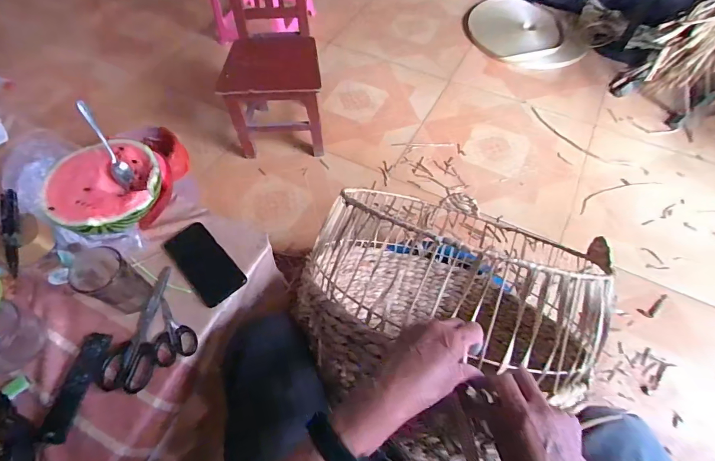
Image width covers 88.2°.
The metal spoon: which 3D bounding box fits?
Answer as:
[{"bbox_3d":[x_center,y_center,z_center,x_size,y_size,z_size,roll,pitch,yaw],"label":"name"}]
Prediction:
[{"bbox_3d":[-0.429,-0.145,0.633,0.029,0.017,0.156,-27,98,-15],"label":"metal spoon"}]

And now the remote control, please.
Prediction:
[{"bbox_3d":[-0.414,0.229,0.547,0.032,0.022,0.148,6,60,4],"label":"remote control"}]

